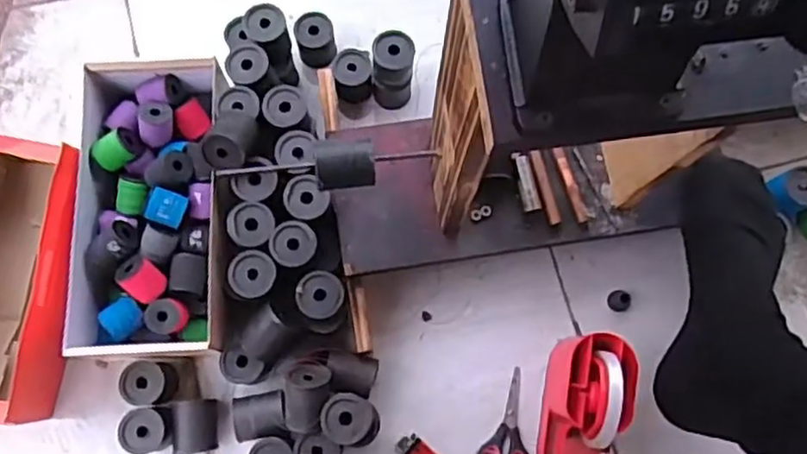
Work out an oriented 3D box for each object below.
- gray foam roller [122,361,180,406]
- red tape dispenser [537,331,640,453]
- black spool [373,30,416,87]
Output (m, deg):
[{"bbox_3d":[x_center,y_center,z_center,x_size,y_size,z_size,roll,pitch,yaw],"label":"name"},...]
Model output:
[{"bbox_3d":[-0.252,0.155,0.676,0.039,0.051,0.042,0,77,-2],"label":"gray foam roller"},{"bbox_3d":[0.178,0.177,0.651,0.066,0.105,0.144,11,76,1],"label":"red tape dispenser"},{"bbox_3d":[-0.011,-0.175,0.710,0.043,0.045,0.039,0,77,-2],"label":"black spool"}]

